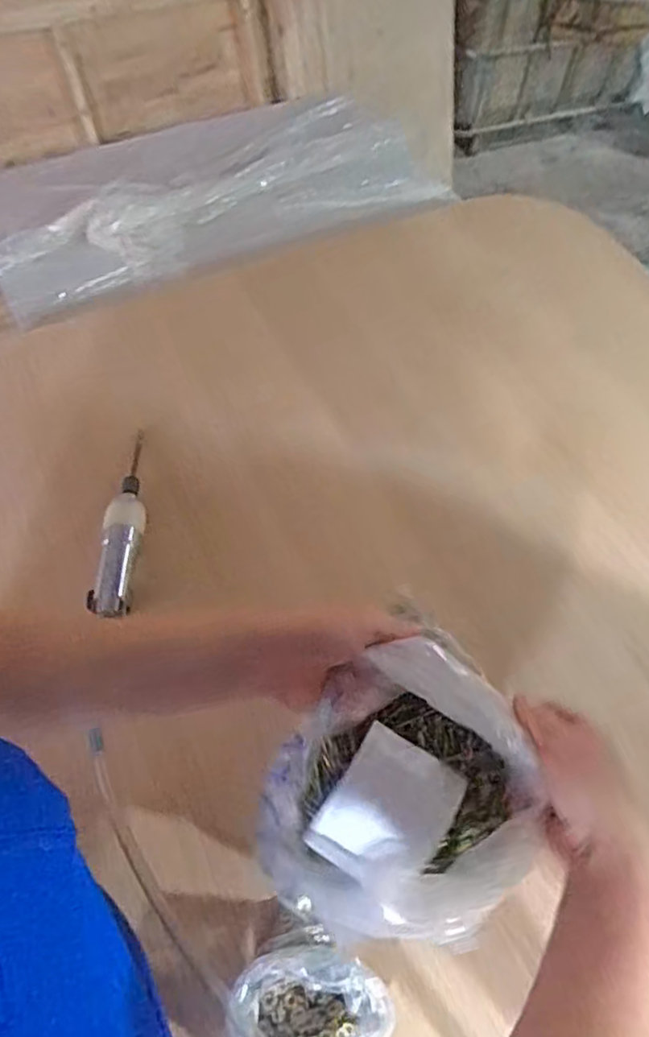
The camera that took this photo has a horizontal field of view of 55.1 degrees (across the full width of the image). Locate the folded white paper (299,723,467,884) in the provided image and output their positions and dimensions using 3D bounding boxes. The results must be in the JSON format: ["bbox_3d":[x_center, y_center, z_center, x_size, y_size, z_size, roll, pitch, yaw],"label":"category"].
[{"bbox_3d":[0.042,0.202,0.429,0.074,0.014,0.095,32,78,17],"label":"folded white paper"}]

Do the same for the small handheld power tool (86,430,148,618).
[{"bbox_3d":[-0.212,0.009,0.653,0.041,0.035,0.196,0,60,-4],"label":"small handheld power tool"}]

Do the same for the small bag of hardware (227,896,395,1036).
[{"bbox_3d":[-0.008,0.356,0.455,0.108,0.049,0.105,18,61,7],"label":"small bag of hardware"}]

